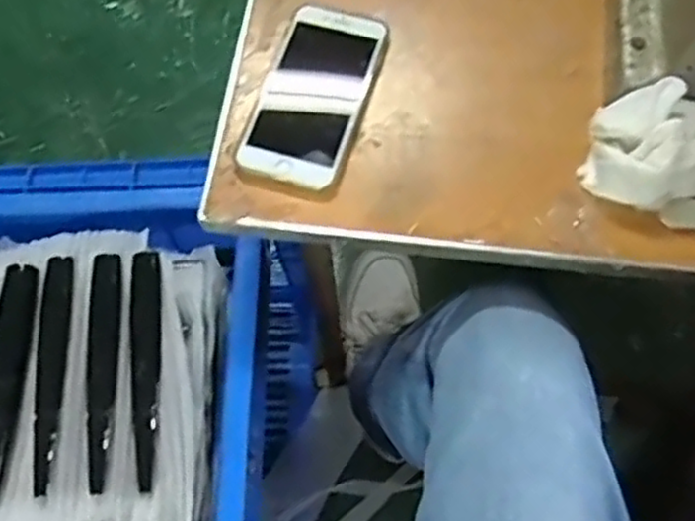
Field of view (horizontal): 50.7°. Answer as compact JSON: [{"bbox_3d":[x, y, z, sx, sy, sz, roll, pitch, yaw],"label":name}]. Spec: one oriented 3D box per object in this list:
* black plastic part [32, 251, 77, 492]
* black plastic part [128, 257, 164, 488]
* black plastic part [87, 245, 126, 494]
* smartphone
[{"bbox_3d":[-0.223,0.080,0.549,0.026,0.006,0.176,-2,68,2],"label":"black plastic part"},{"bbox_3d":[-0.152,0.078,0.551,0.024,0.010,0.176,-4,68,1],"label":"black plastic part"},{"bbox_3d":[-0.183,0.078,0.548,0.026,0.005,0.177,-4,68,2],"label":"black plastic part"},{"bbox_3d":[-0.026,-0.128,0.566,0.078,0.016,0.155,16,70,9],"label":"smartphone"}]

